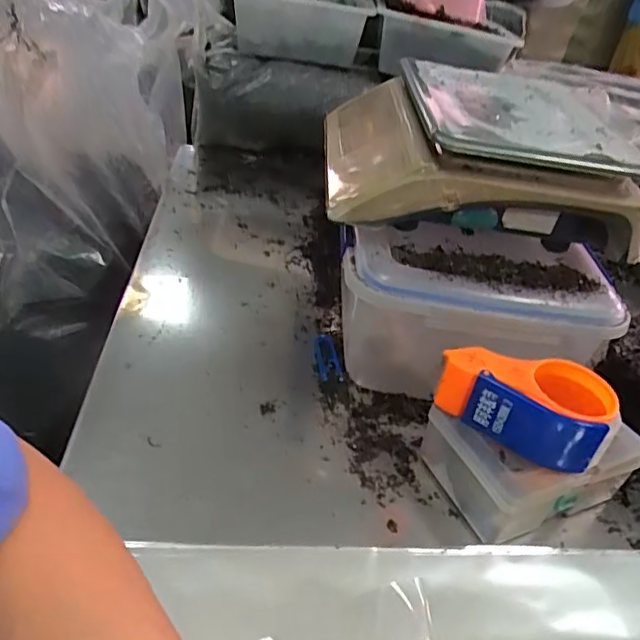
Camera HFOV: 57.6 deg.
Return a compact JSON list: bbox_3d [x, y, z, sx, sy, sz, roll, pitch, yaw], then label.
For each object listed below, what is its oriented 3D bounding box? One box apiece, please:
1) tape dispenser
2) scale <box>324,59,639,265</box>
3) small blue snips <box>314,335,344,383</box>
[{"bbox_3d":[0.191,0.072,0.542,0.153,0.061,0.085,26,39,21],"label":"tape dispenser"},{"bbox_3d":[0.178,-0.215,0.722,0.333,0.118,0.332,6,36,-6],"label":"scale"},{"bbox_3d":[0.007,0.044,0.706,0.027,0.004,0.083,1,37,-13],"label":"small blue snips"}]

